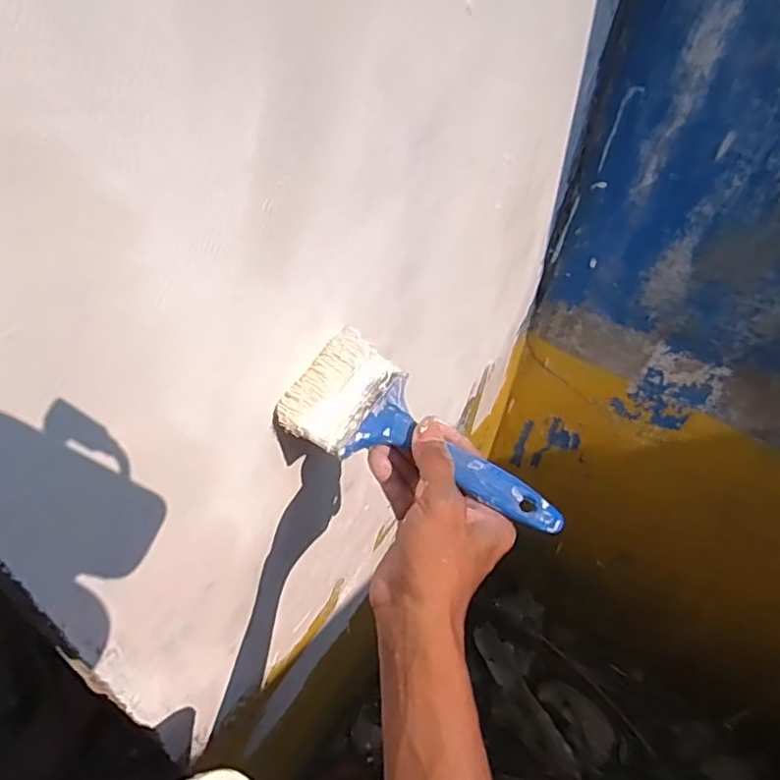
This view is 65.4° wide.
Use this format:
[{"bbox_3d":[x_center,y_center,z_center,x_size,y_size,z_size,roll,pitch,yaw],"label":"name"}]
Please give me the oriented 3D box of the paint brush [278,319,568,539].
[{"bbox_3d":[0.022,0.029,0.382,0.185,0.023,0.076,28,52,16],"label":"paint brush"}]

